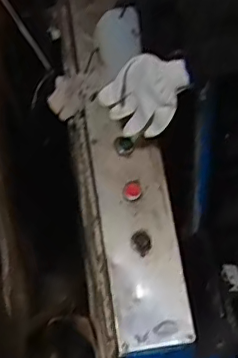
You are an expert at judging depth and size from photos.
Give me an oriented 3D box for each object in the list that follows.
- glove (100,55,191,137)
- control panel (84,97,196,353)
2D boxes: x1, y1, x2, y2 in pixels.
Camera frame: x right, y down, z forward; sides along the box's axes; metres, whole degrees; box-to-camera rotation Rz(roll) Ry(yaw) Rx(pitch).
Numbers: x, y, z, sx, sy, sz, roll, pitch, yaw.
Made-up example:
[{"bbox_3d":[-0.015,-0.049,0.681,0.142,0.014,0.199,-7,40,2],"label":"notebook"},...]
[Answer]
[{"bbox_3d":[0.044,-0.133,0.870,0.107,0.154,0.055,41,45,-1],"label":"glove"},{"bbox_3d":[0.027,0.069,0.972,0.139,0.042,0.433,-10,75,-11],"label":"control panel"}]

